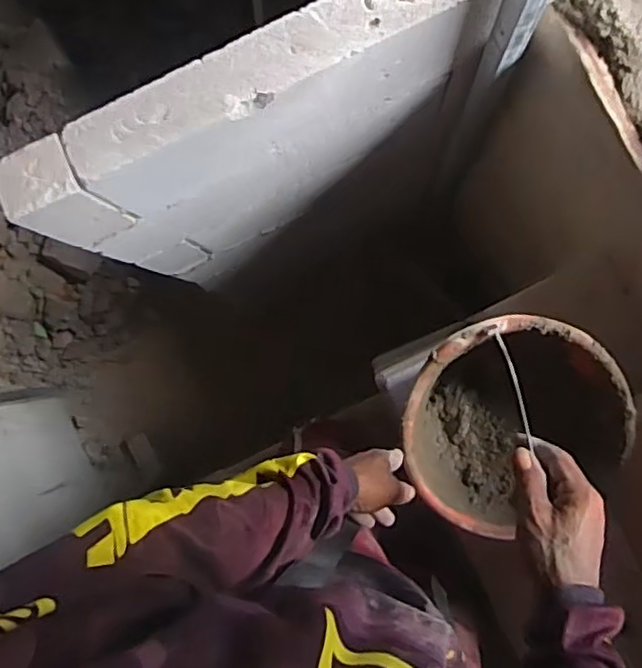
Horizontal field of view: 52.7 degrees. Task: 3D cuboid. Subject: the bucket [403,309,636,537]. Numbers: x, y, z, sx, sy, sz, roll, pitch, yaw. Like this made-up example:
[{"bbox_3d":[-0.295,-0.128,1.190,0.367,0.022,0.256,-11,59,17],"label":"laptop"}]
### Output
[{"bbox_3d":[0.208,0.098,0.767,0.240,0.159,0.206,-24,84,-3],"label":"bucket"}]

